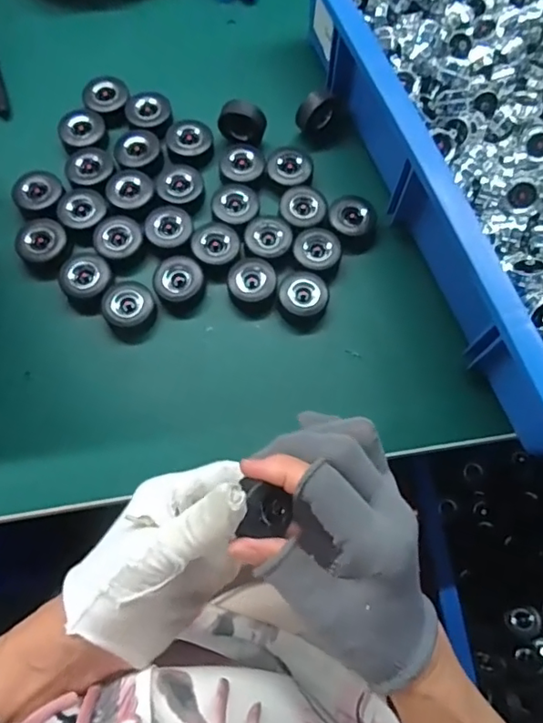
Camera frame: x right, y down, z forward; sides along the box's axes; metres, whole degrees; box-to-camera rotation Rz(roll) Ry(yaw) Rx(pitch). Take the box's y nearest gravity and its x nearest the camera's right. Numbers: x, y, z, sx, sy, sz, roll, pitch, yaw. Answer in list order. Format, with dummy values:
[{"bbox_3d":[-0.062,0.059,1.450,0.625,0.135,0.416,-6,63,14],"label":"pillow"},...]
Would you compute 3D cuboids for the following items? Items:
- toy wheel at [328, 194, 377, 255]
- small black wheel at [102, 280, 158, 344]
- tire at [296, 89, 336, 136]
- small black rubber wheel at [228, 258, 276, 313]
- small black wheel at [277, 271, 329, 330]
[{"bbox_3d":[0.064,-0.108,0.433,0.039,0.020,0.035,17,74,3],"label":"toy wheel"},{"bbox_3d":[-0.104,-0.039,0.408,0.036,0.020,0.041,-31,77,-10],"label":"small black wheel"},{"bbox_3d":[0.037,-0.204,0.454,0.037,0.037,0.014,-35,78,-11],"label":"tire"},{"bbox_3d":[-0.015,-0.058,0.417,0.034,0.018,0.035,0,74,-2],"label":"small black rubber wheel"},{"bbox_3d":[0.024,-0.047,0.416,0.036,0.020,0.037,0,74,-2],"label":"small black wheel"}]

